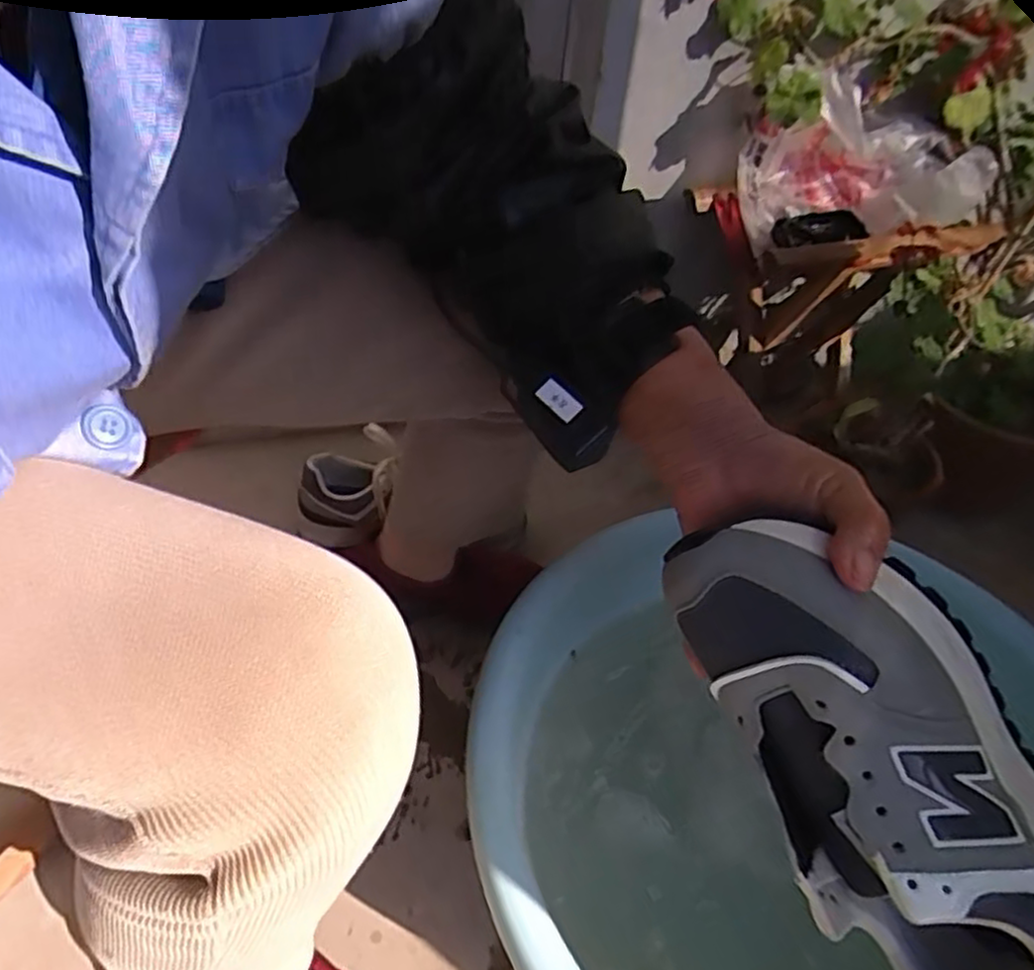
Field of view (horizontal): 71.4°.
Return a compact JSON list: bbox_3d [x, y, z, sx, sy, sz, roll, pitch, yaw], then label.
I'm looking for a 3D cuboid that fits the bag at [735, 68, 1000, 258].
[{"bbox_3d":[0.386,-0.359,0.813,0.247,0.135,0.146,17,44,12],"label":"bag"}]

